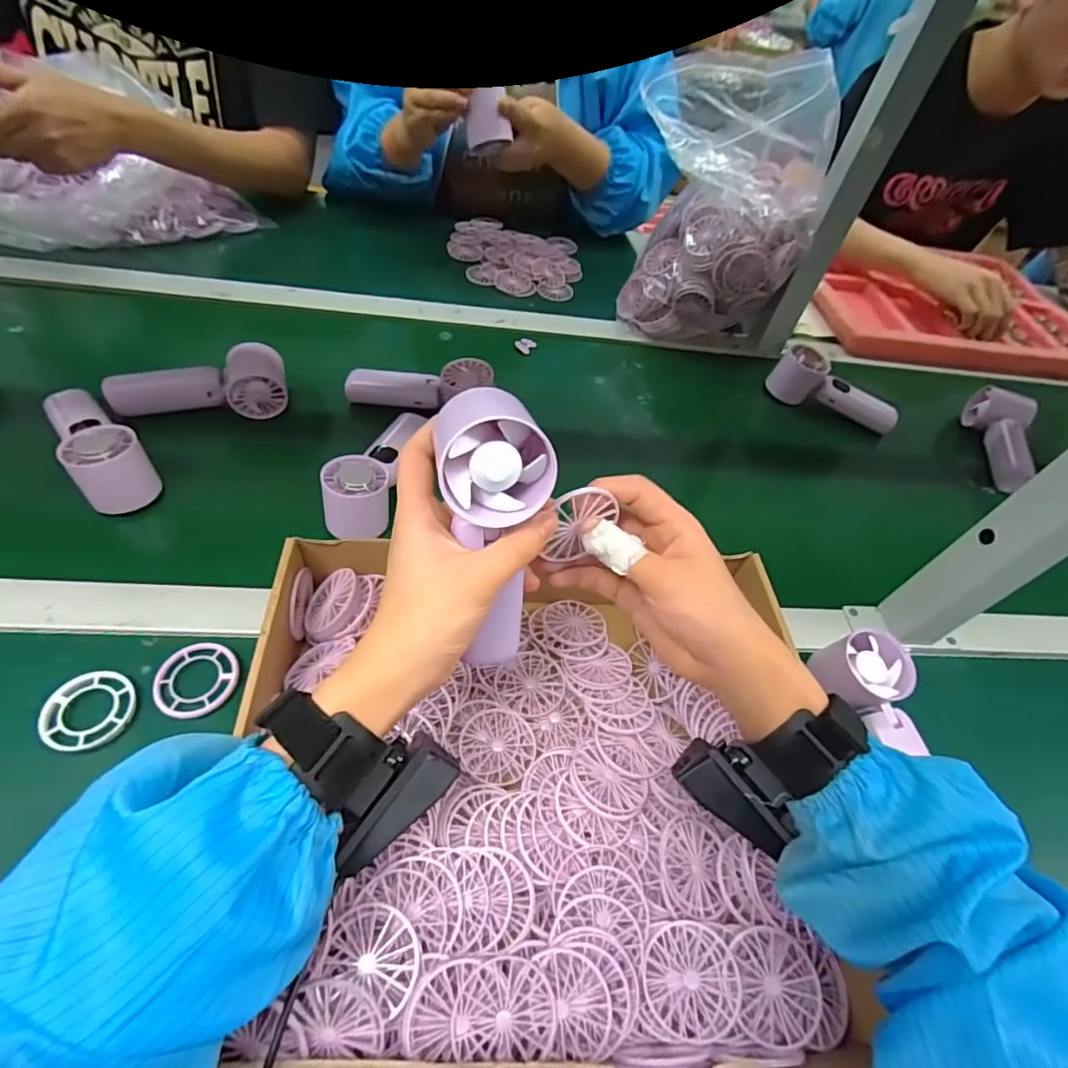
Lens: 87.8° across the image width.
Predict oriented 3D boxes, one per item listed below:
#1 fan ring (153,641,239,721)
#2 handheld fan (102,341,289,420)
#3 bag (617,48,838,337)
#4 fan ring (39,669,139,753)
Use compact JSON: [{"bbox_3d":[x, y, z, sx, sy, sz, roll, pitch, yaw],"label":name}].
[{"bbox_3d":[-0.239,0.103,0.393,0.058,0.005,0.054,3,52,-4],"label":"fan ring"},{"bbox_3d":[-0.330,-0.146,0.548,0.157,0.053,0.044,-9,56,-16],"label":"handheld fan"},{"bbox_3d":[0.235,-0.399,0.688,0.200,0.258,0.176,21,54,5],"label":"bag"},{"bbox_3d":[-0.297,0.116,0.371,0.052,0.008,0.052,3,52,-4],"label":"fan ring"}]

